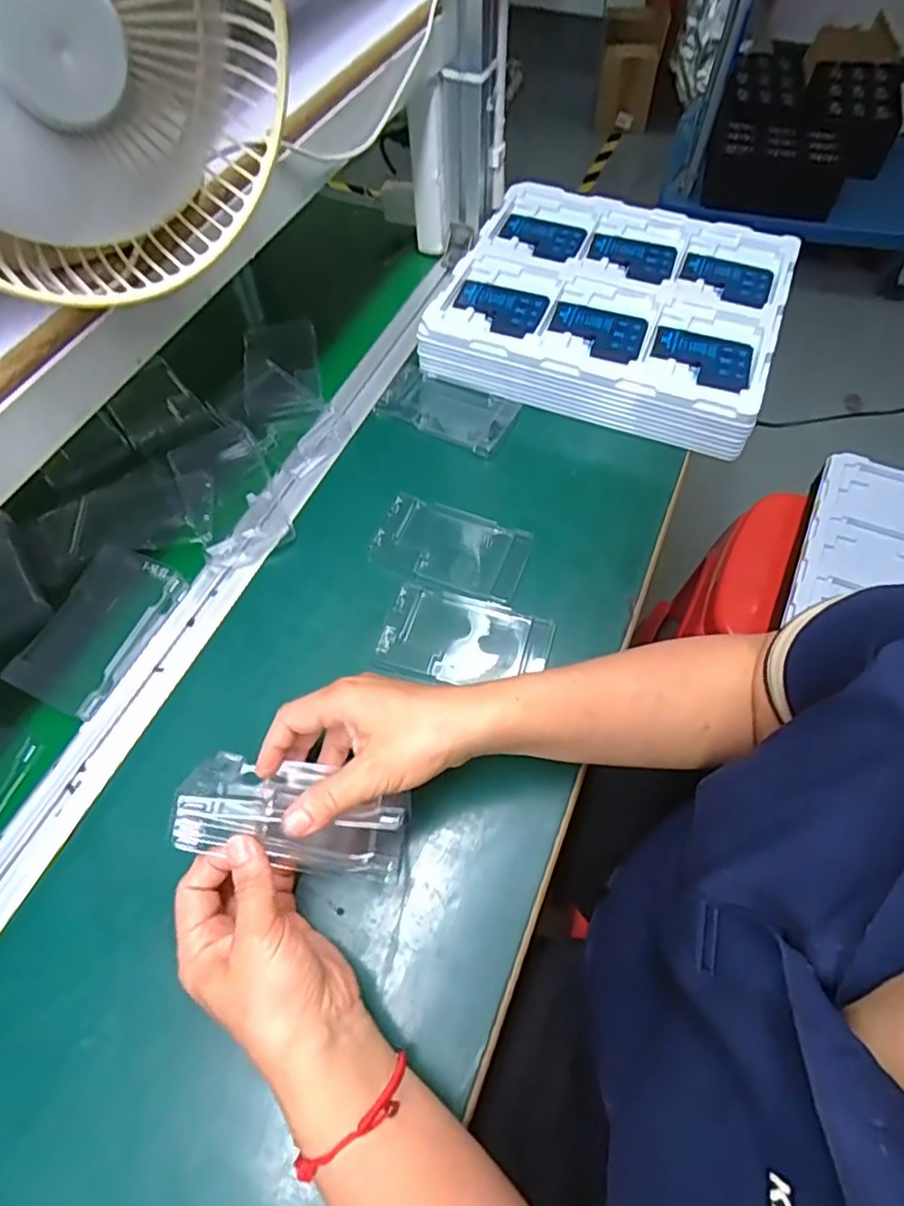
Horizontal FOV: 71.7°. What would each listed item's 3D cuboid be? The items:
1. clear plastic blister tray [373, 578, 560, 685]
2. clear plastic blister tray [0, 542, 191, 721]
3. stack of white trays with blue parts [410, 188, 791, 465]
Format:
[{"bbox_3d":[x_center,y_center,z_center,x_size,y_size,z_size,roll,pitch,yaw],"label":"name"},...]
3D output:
[{"bbox_3d":[0.010,0.031,0.487,0.126,0.012,0.077,15,61,6],"label":"clear plastic blister tray"},{"bbox_3d":[-0.271,0.016,0.475,0.076,0.011,0.128,19,62,8],"label":"clear plastic blister tray"},{"bbox_3d":[0.162,-0.308,0.644,0.319,0.077,0.273,20,62,9],"label":"stack of white trays with blue parts"}]

